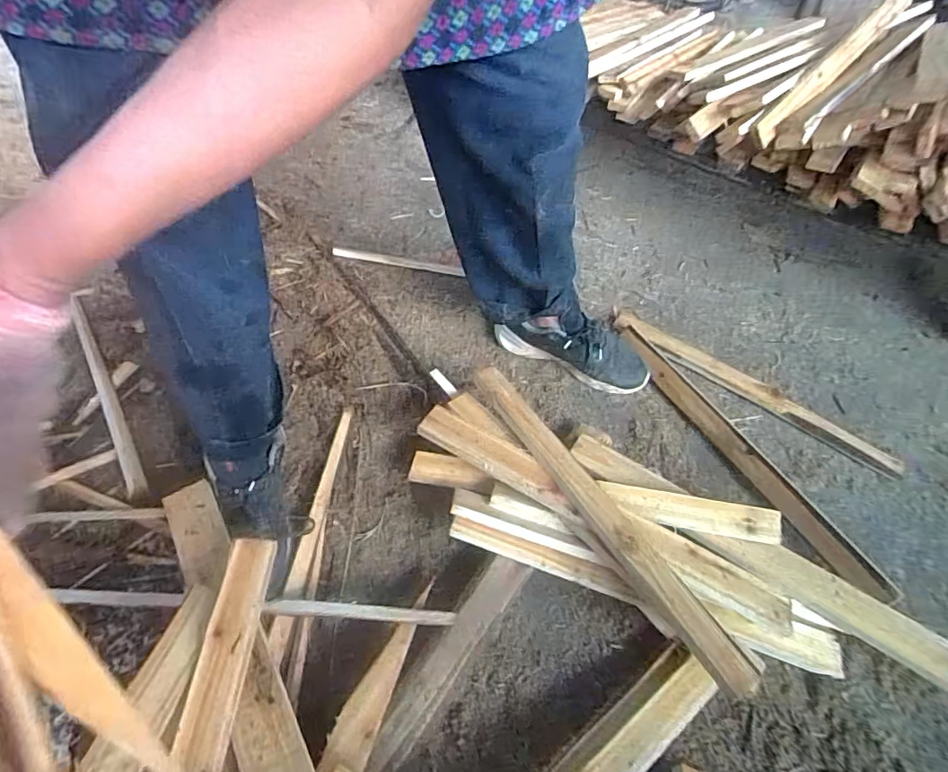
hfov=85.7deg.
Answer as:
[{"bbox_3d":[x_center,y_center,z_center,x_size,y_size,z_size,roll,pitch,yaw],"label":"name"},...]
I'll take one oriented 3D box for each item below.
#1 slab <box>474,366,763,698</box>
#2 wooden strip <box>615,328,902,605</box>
[{"bbox_3d":[0.147,0.141,0.648,0.052,0.028,0.492,-25,56,-21],"label":"slab"},{"bbox_3d":[0.405,0.085,0.808,0.039,0.015,0.540,-22,55,-18],"label":"wooden strip"}]

